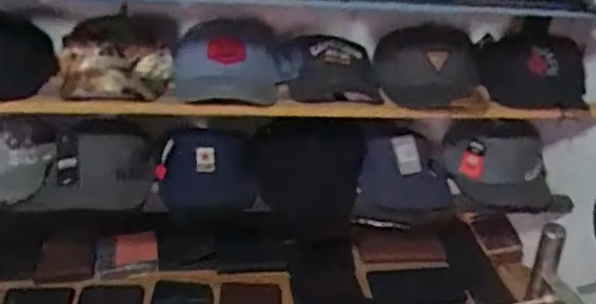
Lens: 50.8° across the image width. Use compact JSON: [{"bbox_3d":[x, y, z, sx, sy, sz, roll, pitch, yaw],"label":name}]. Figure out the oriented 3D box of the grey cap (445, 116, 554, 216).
[{"bbox_3d":[0.391,0.027,1.186,0.203,0.164,0.101,3,32,-5],"label":"grey cap"}]

